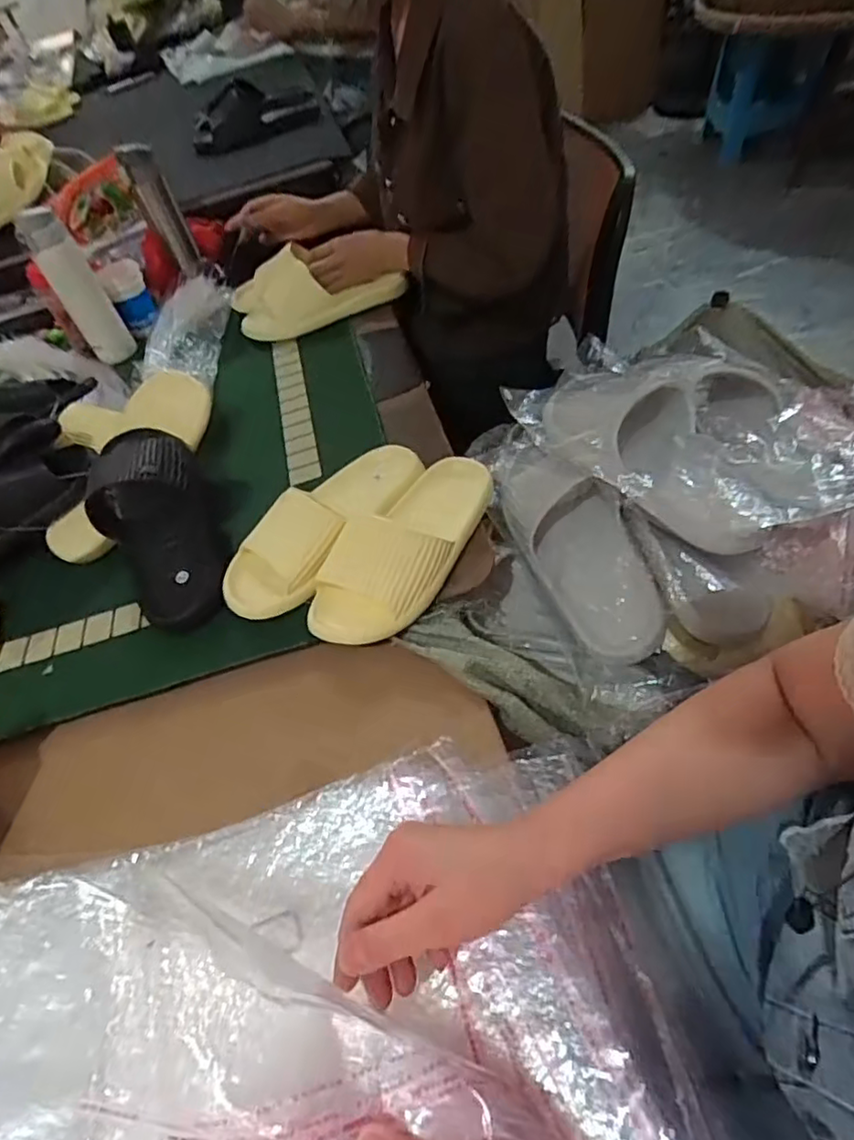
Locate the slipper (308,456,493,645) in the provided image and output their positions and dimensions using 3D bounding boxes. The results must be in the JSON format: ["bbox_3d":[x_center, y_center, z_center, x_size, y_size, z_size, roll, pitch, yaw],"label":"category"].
[{"bbox_3d":[-0.018,-0.032,0.613,0.106,0.058,0.244,27,62,30],"label":"slipper"}]

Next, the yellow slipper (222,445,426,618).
[{"bbox_3d":[-0.113,-0.056,0.660,0.106,0.055,0.252,19,58,26],"label":"yellow slipper"}]

